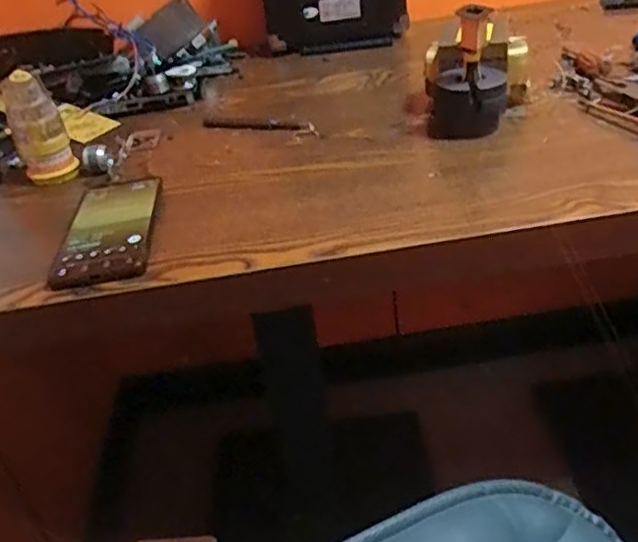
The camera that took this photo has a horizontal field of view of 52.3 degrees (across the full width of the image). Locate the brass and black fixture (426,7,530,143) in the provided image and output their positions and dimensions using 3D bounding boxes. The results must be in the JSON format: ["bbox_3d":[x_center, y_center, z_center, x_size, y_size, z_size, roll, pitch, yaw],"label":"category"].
[{"bbox_3d":[0.151,-0.197,0.624,0.099,0.111,0.113,2,37,14],"label":"brass and black fixture"}]

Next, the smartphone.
[{"bbox_3d":[-0.171,-0.040,0.533,0.070,0.008,0.144,-9,32,0],"label":"smartphone"}]

